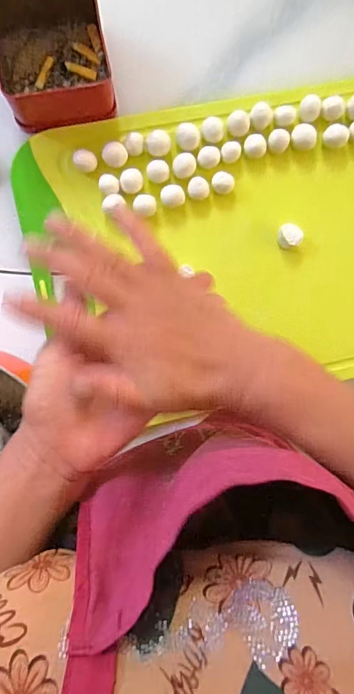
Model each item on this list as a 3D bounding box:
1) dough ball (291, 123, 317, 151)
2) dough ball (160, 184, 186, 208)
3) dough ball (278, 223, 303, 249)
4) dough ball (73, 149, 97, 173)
[{"bbox_3d":[0.123,-0.204,0.426,0.023,0.015,0.022,0,91,-4],"label":"dough ball"},{"bbox_3d":[-0.004,-0.143,0.416,0.022,0.014,0.019,3,91,-4],"label":"dough ball"},{"bbox_3d":[0.108,-0.107,0.425,0.020,0.023,0.023,-32,93,-3],"label":"dough ball"},{"bbox_3d":[-0.085,-0.173,0.407,0.020,0.013,0.017,20,90,-4],"label":"dough ball"}]

